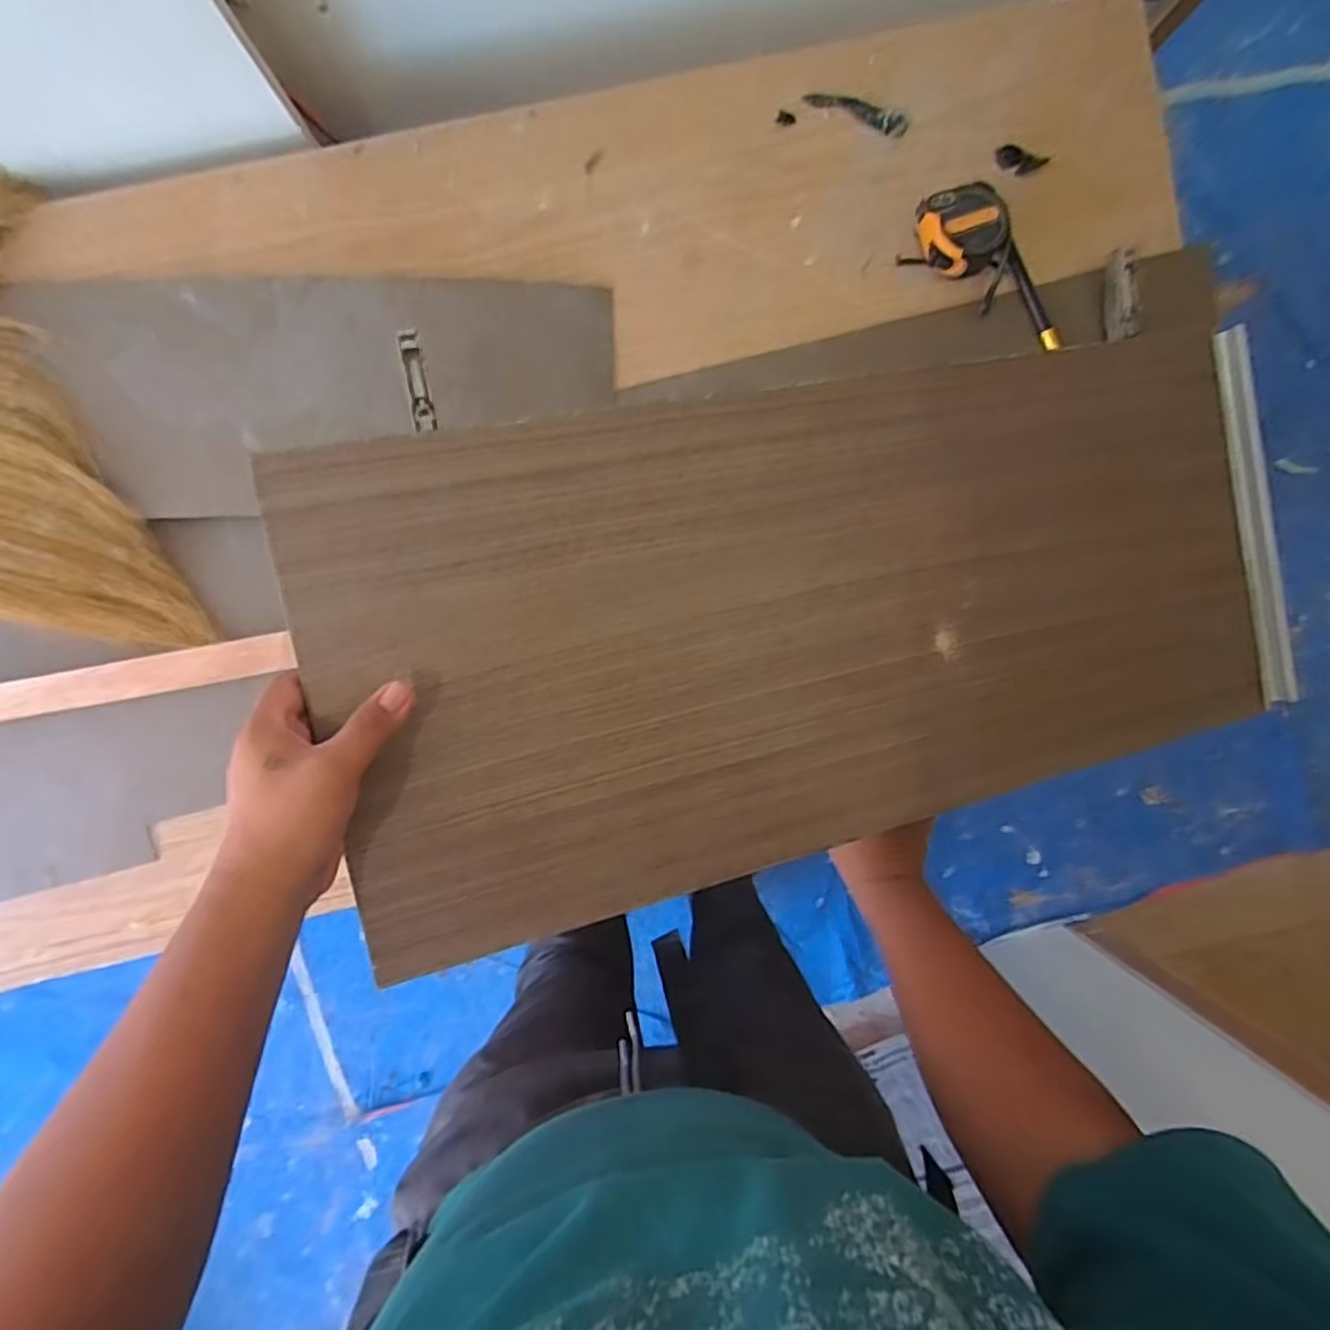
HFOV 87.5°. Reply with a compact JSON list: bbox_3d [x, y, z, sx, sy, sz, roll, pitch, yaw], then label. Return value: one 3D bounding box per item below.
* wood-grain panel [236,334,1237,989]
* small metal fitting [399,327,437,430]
[{"bbox_3d":[0.140,-0.038,0.493,0.703,0.018,0.315,-12,94,-14],"label":"wood-grain panel"},{"bbox_3d":[-0.157,-0.181,0.443,0.013,0.014,0.066,-11,94,-2],"label":"small metal fitting"}]

